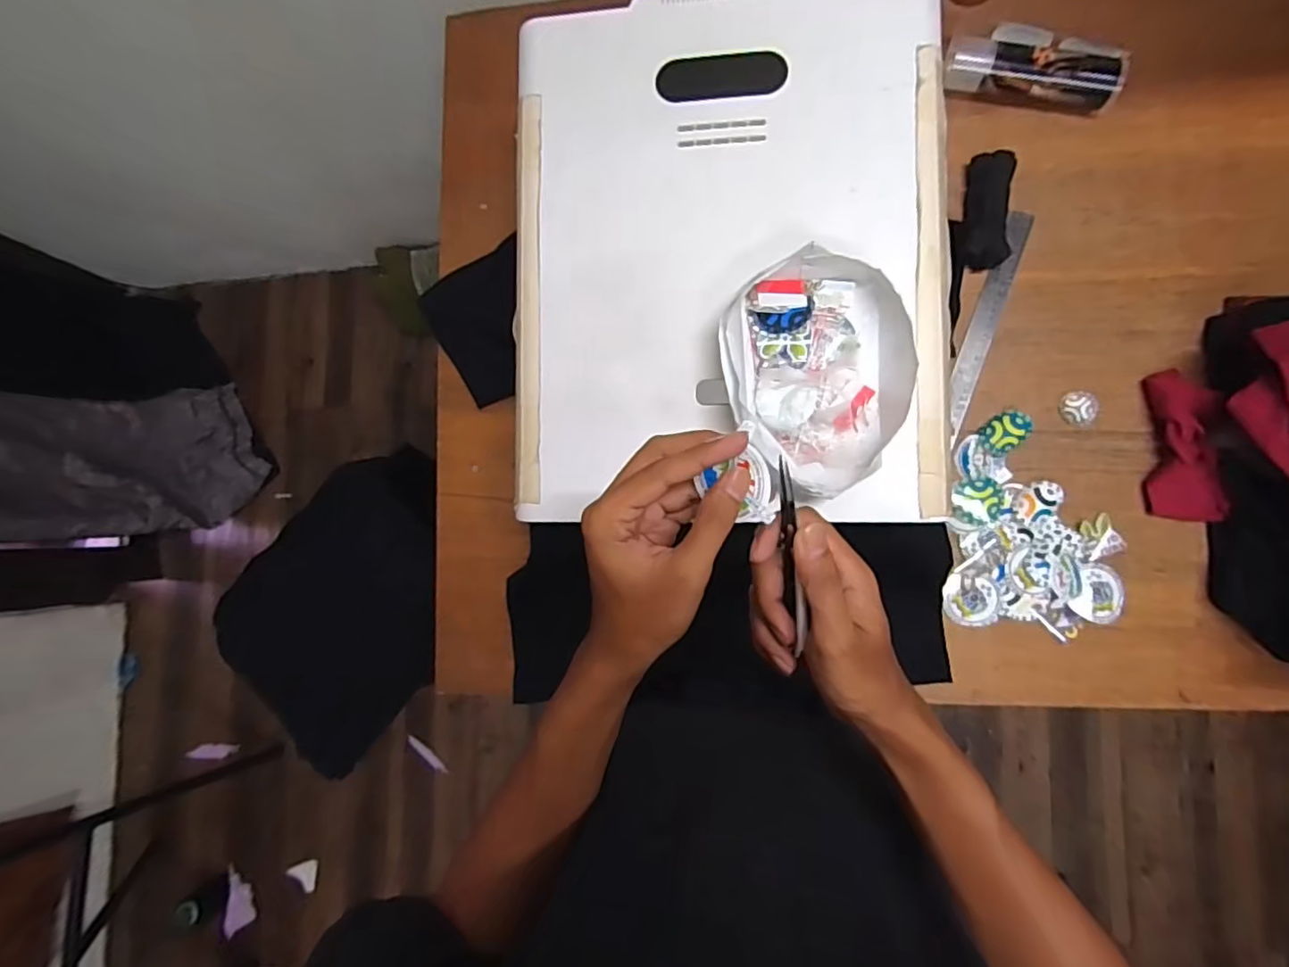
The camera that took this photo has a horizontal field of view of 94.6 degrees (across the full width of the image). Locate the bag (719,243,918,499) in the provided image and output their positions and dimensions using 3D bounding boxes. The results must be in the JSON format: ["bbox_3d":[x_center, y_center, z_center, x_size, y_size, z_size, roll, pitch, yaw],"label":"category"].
[{"bbox_3d":[0.156,-0.098,0.523,0.167,0.061,0.199,-19,90,6],"label":"bag"}]

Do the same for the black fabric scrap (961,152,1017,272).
[{"bbox_3d":[0.392,-0.311,0.679,0.047,0.029,0.131,5,92,5],"label":"black fabric scrap"}]

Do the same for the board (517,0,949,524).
[{"bbox_3d":[0.073,-0.222,0.560,0.394,0.017,0.500,-1,88,8],"label":"board"}]

